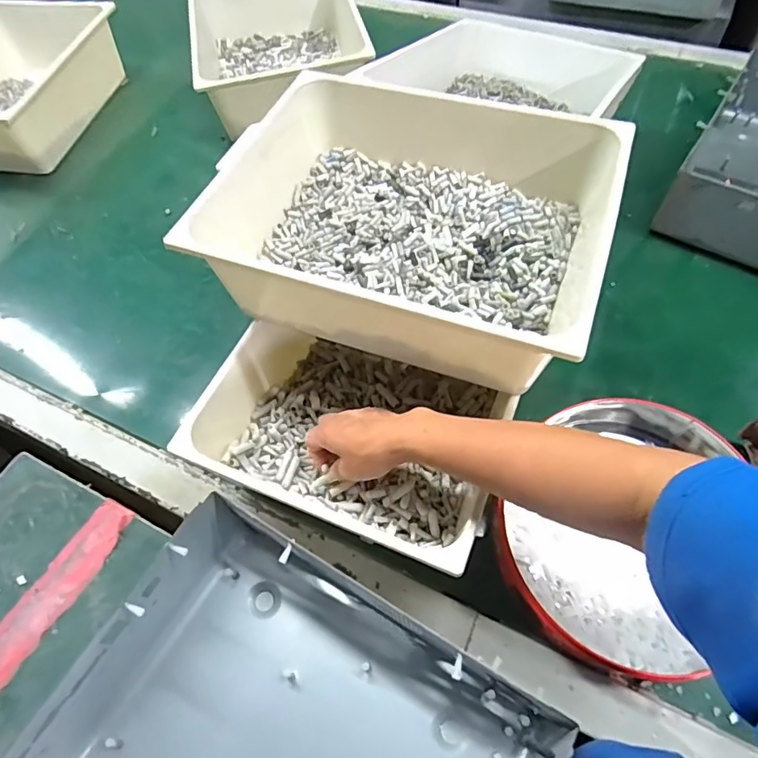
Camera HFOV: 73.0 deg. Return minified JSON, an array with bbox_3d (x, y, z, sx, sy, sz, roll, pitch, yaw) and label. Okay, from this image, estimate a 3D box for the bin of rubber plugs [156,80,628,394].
[{"bbox_3d":[0.034,-0.158,0.509,0.352,0.110,0.287,16,61,13],"label":"bin of rubber plugs"}]

